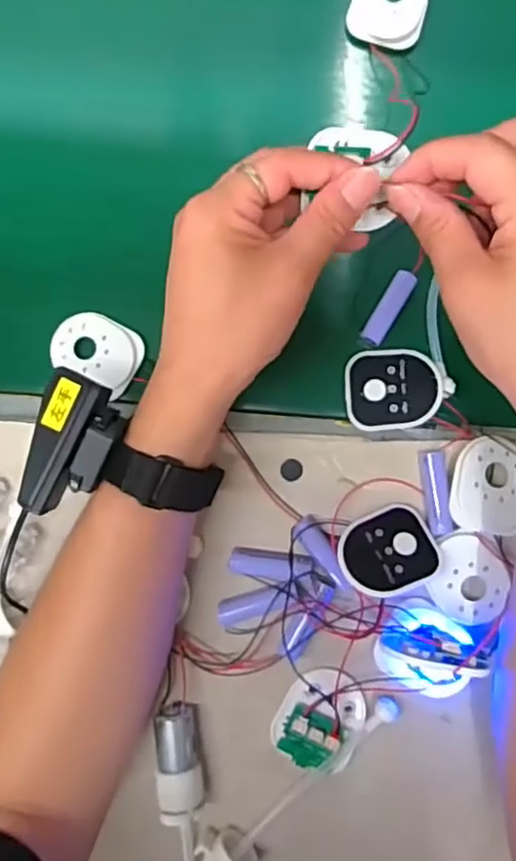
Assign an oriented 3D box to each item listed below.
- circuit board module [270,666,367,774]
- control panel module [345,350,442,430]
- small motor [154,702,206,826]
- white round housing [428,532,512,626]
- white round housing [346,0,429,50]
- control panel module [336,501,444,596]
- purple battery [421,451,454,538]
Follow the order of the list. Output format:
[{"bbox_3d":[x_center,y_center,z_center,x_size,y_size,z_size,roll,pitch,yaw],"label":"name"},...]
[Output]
[{"bbox_3d":[0.037,0.171,0.380,0.048,0.010,0.057,21,84,4],"label":"circuit board module"},{"bbox_3d":[0.083,-0.025,0.391,0.055,0.012,0.048,-1,86,1],"label":"control panel module"},{"bbox_3d":[-0.046,0.193,0.375,0.025,0.022,0.062,-7,86,1],"label":"small motor"},{"bbox_3d":[0.124,0.087,0.374,0.042,0.012,0.051,6,86,1],"label":"white round housing"},{"bbox_3d":[0.087,-0.280,0.422,0.049,0.008,0.055,19,86,2],"label":"white round housing"},{"bbox_3d":[0.075,0.070,0.374,0.057,0.006,0.047,-23,66,-15],"label":"control panel module"},{"bbox_3d":[0.107,0.037,0.384,0.014,0.013,0.050,-4,86,1],"label":"purple battery"}]

